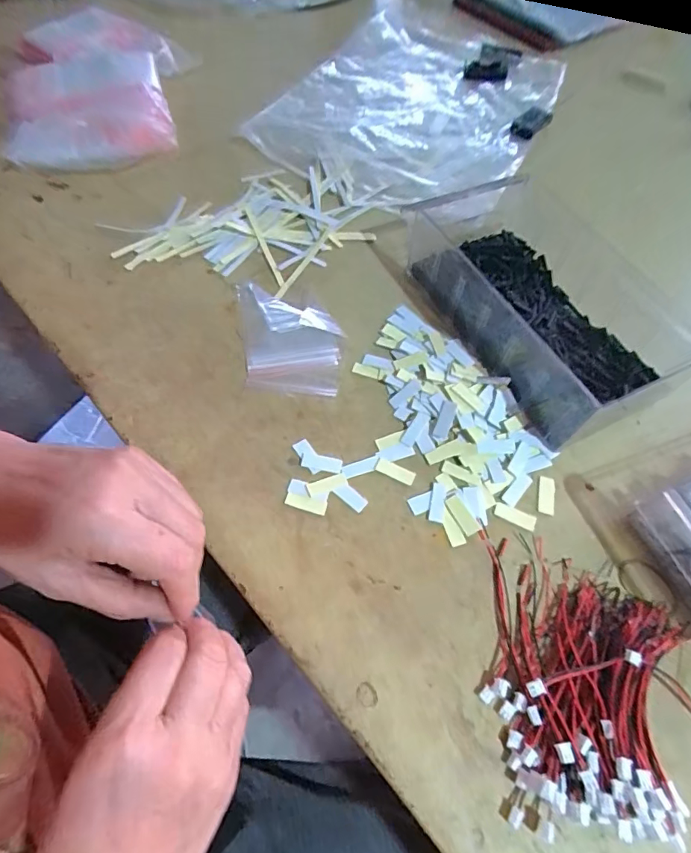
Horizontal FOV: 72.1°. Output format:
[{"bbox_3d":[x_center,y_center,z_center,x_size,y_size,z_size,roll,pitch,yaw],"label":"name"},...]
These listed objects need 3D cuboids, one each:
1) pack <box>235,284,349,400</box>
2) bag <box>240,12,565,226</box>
[{"bbox_3d":[-0.046,-0.072,0.388,0.080,0.010,0.110,-4,61,-5],"label":"pack"},{"bbox_3d":[0.095,-0.406,0.571,0.289,0.035,0.427,25,62,11],"label":"bag"}]

